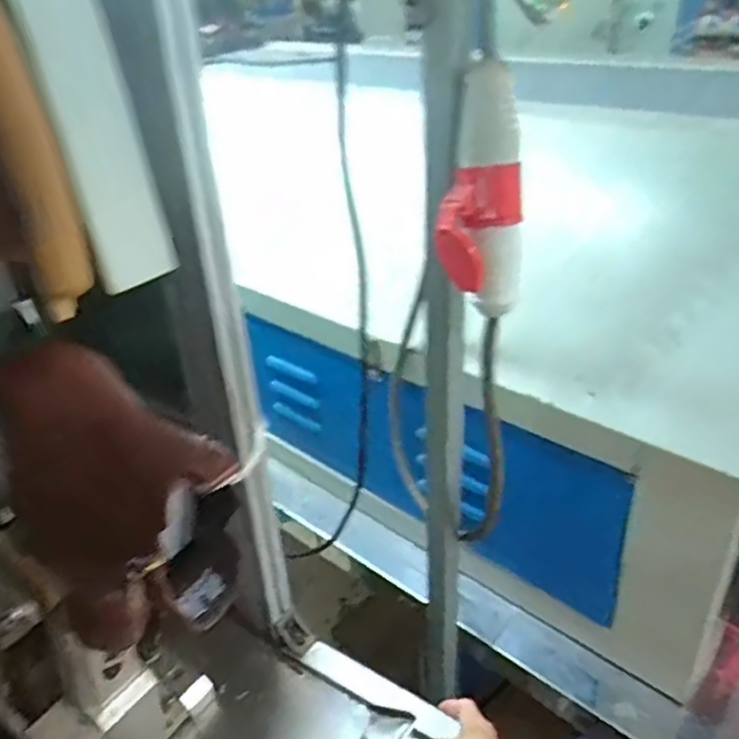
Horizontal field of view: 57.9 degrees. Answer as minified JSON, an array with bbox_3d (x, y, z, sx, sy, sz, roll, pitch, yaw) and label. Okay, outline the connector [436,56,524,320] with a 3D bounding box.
[{"bbox_3d":[0.091,-0.136,0.537,0.065,0.186,0.071,5,33,13],"label":"connector"}]

